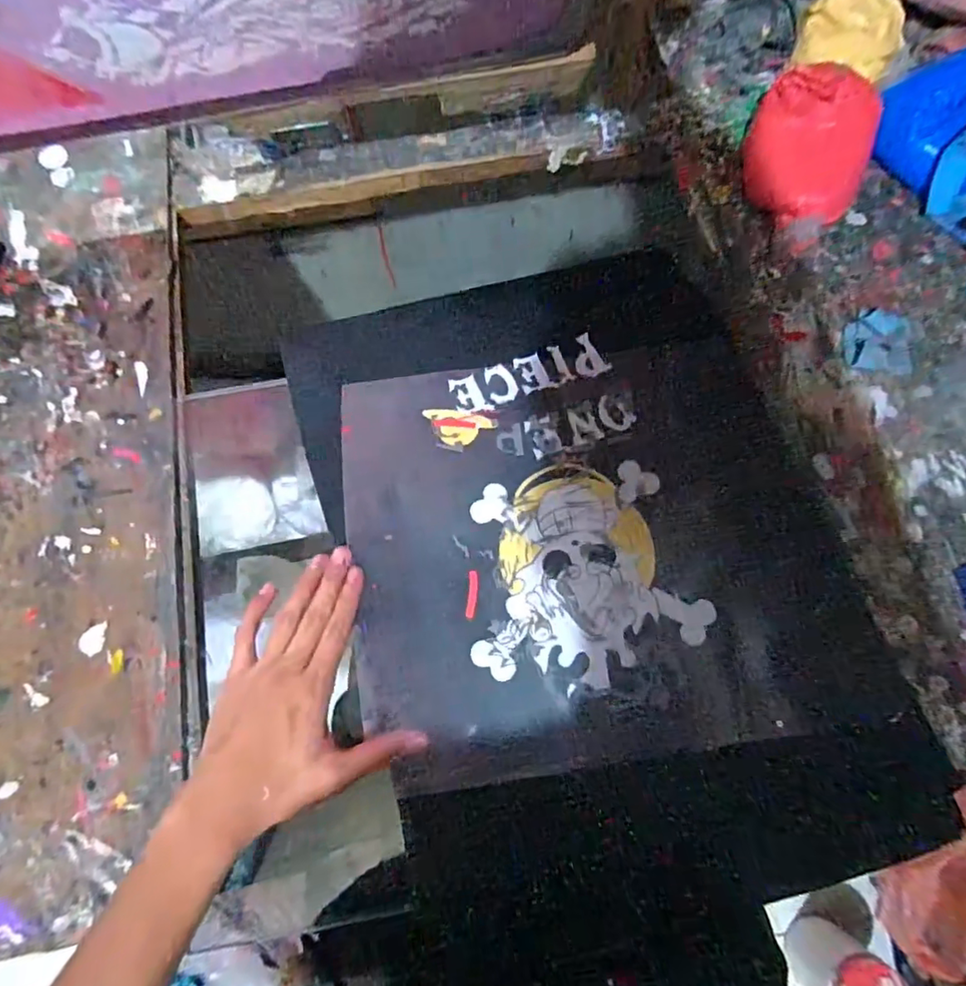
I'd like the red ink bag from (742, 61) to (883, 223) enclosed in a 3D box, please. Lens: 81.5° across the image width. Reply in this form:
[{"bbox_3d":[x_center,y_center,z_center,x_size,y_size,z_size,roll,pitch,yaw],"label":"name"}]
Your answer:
[{"bbox_3d":[0.293,-0.309,0.505,0.111,0.065,0.120,30,77,8],"label":"red ink bag"}]

